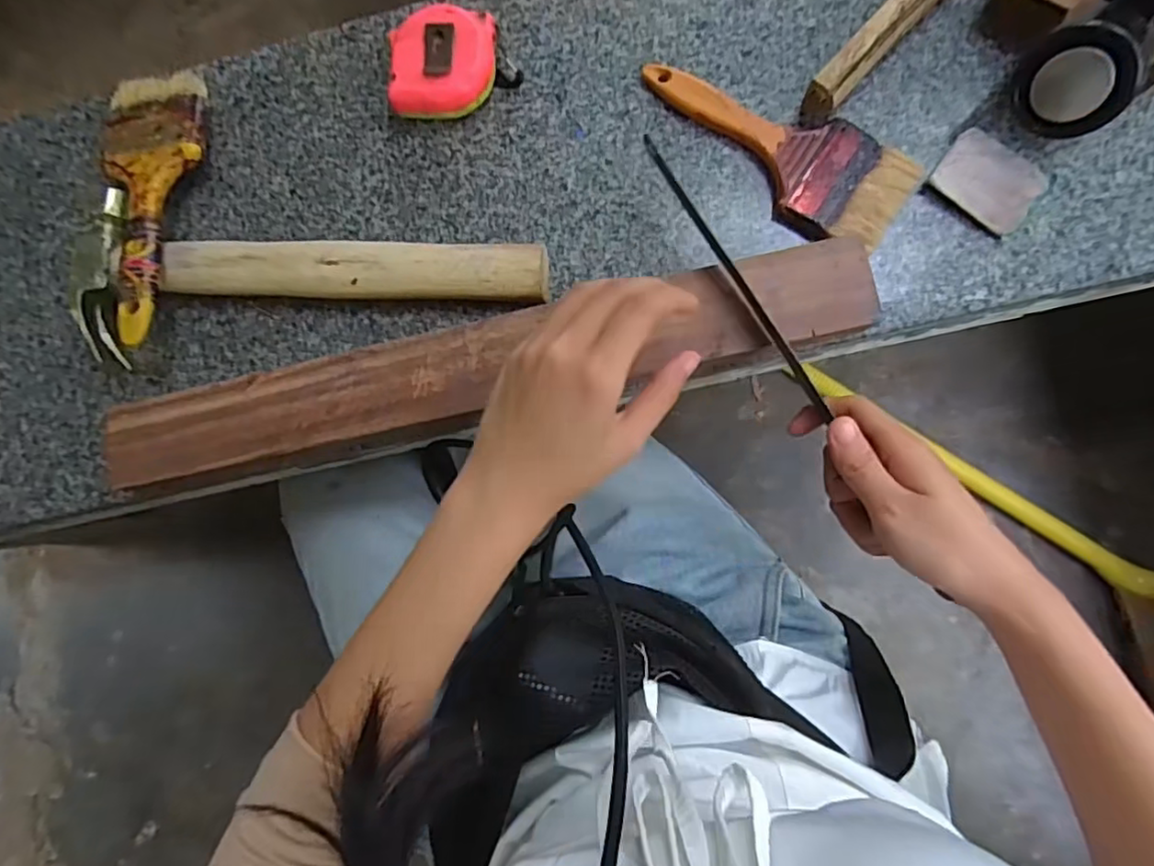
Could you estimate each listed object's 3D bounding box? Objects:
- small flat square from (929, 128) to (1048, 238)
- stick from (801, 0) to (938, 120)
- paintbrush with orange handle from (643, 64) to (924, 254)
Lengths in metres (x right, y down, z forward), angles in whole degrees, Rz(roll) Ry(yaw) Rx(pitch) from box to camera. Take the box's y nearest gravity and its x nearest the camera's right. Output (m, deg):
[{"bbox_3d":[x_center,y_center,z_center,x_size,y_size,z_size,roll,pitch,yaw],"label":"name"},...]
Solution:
[{"bbox_3d":[0.258,-0.158,0.387,0.060,0.006,0.050,37,90,7],"label":"small flat square"},{"bbox_3d":[0.215,-0.273,0.387,0.022,0.036,0.196,45,90,7],"label":"stick"},{"bbox_3d":[0.123,-0.185,0.400,0.182,0.014,0.066,32,89,7],"label":"paintbrush with orange handle"}]

